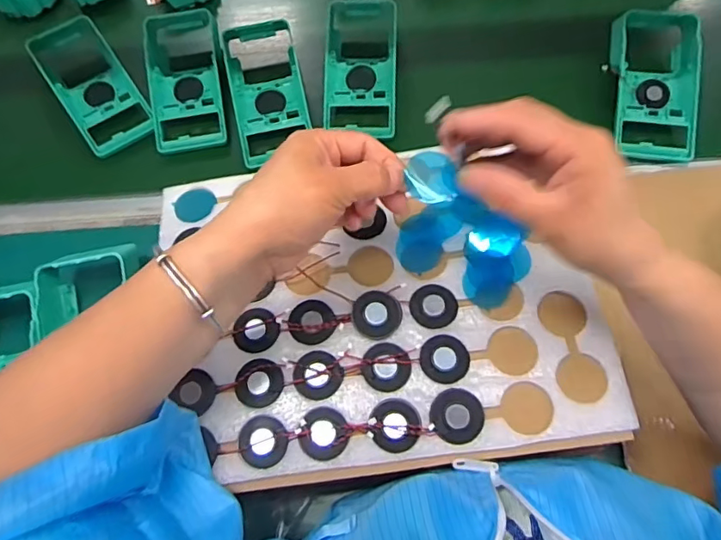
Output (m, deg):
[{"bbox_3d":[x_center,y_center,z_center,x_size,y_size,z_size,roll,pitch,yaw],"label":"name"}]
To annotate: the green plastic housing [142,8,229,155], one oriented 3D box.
[{"bbox_3d":[-0.202,-0.226,0.610,0.087,0.034,0.186,-11,77,2],"label":"green plastic housing"}]

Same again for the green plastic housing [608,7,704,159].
[{"bbox_3d":[0.324,-0.204,0.572,0.086,0.035,0.183,5,77,9],"label":"green plastic housing"}]

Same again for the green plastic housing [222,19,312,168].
[{"bbox_3d":[-0.108,-0.217,0.598,0.082,0.044,0.184,-12,64,-2],"label":"green plastic housing"}]

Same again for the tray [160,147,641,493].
[{"bbox_3d":[0.015,0.021,0.384,0.311,0.020,0.234,-7,64,0],"label":"tray"}]

